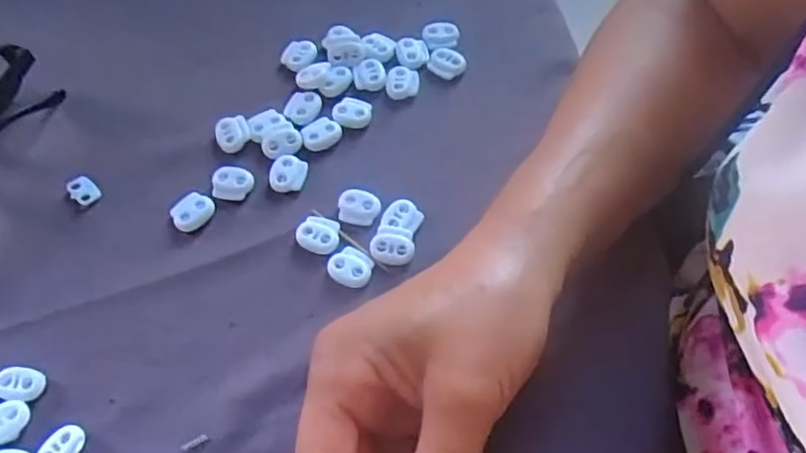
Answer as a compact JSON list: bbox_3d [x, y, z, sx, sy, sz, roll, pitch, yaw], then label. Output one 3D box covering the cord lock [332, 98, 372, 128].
[{"bbox_3d":[-0.030,-0.066,0.360,0.022,0.004,0.018,11,63,7],"label":"cord lock"}]

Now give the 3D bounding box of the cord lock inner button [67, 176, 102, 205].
[{"bbox_3d":[-0.175,-0.020,0.343,0.013,0.004,0.018,-40,68,-18],"label":"cord lock inner button"}]

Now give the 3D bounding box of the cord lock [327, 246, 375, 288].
[{"bbox_3d":[-0.026,0.020,0.316,0.022,0.006,0.019,30,67,16],"label":"cord lock"}]

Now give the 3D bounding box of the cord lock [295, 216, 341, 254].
[{"bbox_3d":[-0.044,0.004,0.325,0.021,0.004,0.019,7,63,6],"label":"cord lock"}]

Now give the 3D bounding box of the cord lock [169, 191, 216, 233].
[{"bbox_3d":[-0.112,-0.009,0.334,0.022,0.004,0.019,-40,68,-17],"label":"cord lock"}]

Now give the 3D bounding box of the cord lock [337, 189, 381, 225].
[{"bbox_3d":[-0.023,-0.011,0.332,0.022,0.004,0.020,10,63,7],"label":"cord lock"}]

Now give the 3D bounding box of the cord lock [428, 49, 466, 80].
[{"bbox_3d":[0.026,-0.098,0.378,0.024,0.008,0.016,30,67,16],"label":"cord lock"}]

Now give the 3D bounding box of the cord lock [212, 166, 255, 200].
[{"bbox_3d":[-0.094,-0.024,0.342,0.023,0.004,0.019,11,63,7],"label":"cord lock"}]

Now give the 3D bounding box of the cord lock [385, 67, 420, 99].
[{"bbox_3d":[0.000,-0.086,0.369,0.019,0.005,0.022,0,62,2],"label":"cord lock"}]

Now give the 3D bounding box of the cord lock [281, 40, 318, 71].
[{"bbox_3d":[-0.063,-0.104,0.382,0.017,0.007,0.020,27,66,15],"label":"cord lock"}]

